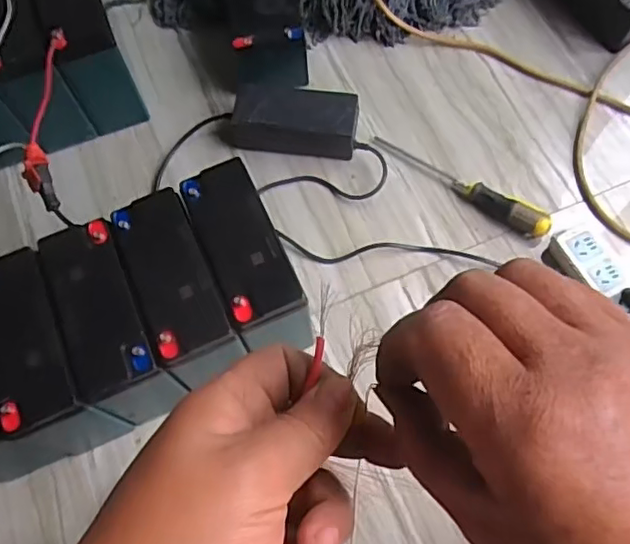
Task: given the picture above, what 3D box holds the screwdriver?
[{"bbox_3d":[0.188,-0.119,0.791,0.252,0.031,0.027,34,73,16],"label":"screwdriver"}]

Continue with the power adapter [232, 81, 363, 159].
[{"bbox_3d":[-0.030,-0.202,0.824,0.175,0.059,0.078,8,68,6],"label":"power adapter"}]

